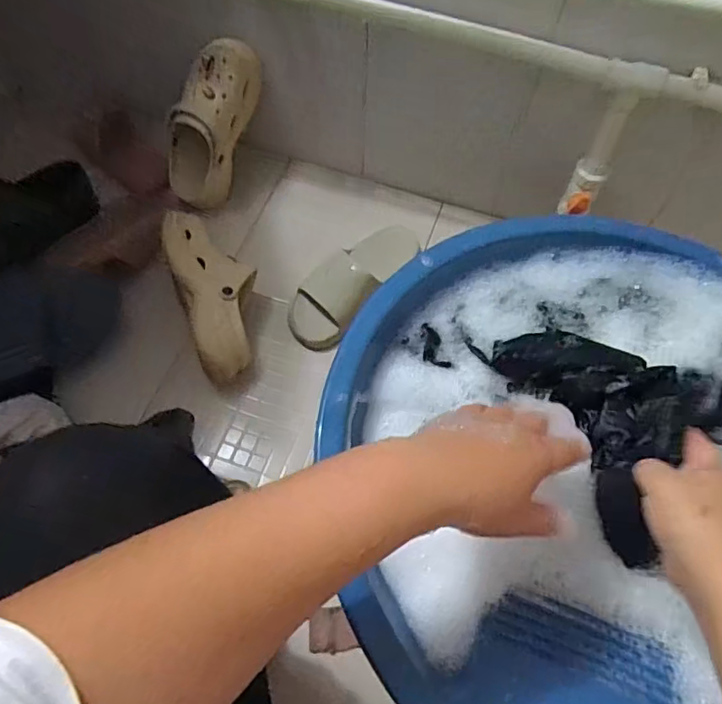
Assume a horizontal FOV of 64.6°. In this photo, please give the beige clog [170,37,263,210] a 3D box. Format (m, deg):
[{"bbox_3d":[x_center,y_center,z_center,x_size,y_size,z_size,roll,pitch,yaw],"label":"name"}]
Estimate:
[{"bbox_3d":[-0.251,-0.364,0.932,0.114,0.281,0.084,-21,61,-45],"label":"beige clog"}]

